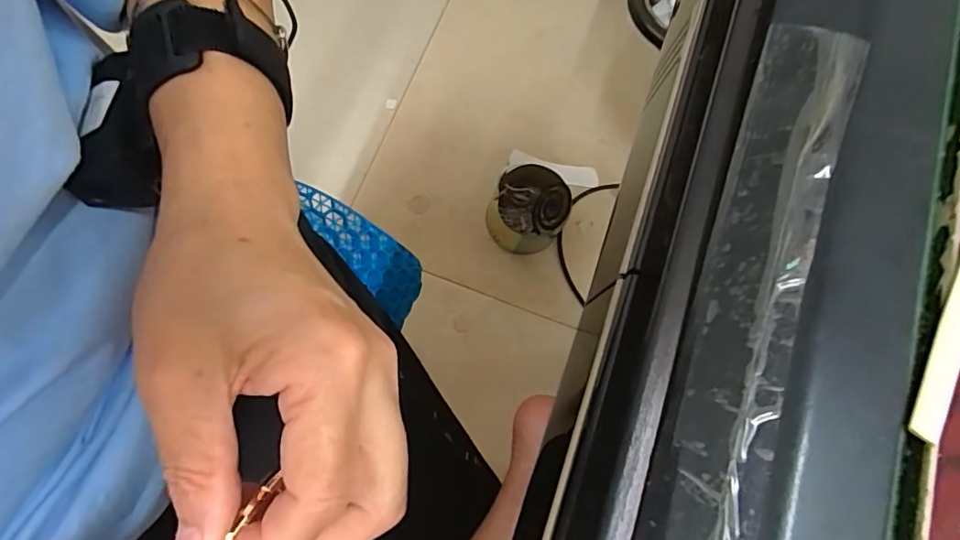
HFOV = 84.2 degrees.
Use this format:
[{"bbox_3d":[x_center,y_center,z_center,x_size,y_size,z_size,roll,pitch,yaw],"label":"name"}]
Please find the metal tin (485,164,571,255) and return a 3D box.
[{"bbox_3d":[0.082,-0.099,0.914,0.128,0.152,0.108,31,74,3],"label":"metal tin"}]

